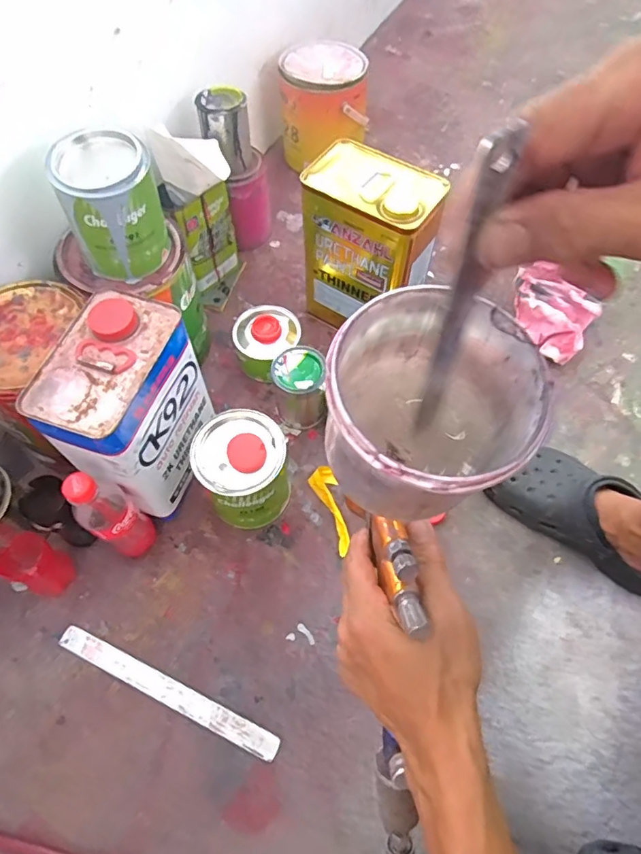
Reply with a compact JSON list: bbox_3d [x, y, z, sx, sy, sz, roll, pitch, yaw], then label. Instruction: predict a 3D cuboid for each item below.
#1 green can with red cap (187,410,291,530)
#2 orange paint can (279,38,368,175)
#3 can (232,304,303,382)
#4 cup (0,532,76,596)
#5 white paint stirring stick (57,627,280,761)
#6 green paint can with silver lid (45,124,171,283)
[{"bbox_3d":[-0.092,0.058,0.662,0.108,0.139,0.104,0,63,0],"label":"green can with red cap"},{"bbox_3d":[0.007,-0.614,0.992,0.159,0.140,0.153,-5,63,-2],"label":"orange paint can"},{"bbox_3d":[-0.087,-0.130,0.823,0.093,0.083,0.109,33,67,17],"label":"can"},{"bbox_3d":[-0.335,0.167,0.631,0.059,0.095,0.054,0,63,0],"label":"cup"},{"bbox_3d":[-0.179,0.305,0.607,0.283,0.004,0.027,22,59,12],"label":"white paint stirring stick"},{"bbox_3d":[-0.242,-0.259,0.622,0.115,0.138,0.094,-26,66,-12],"label":"green paint can with silver lid"}]

